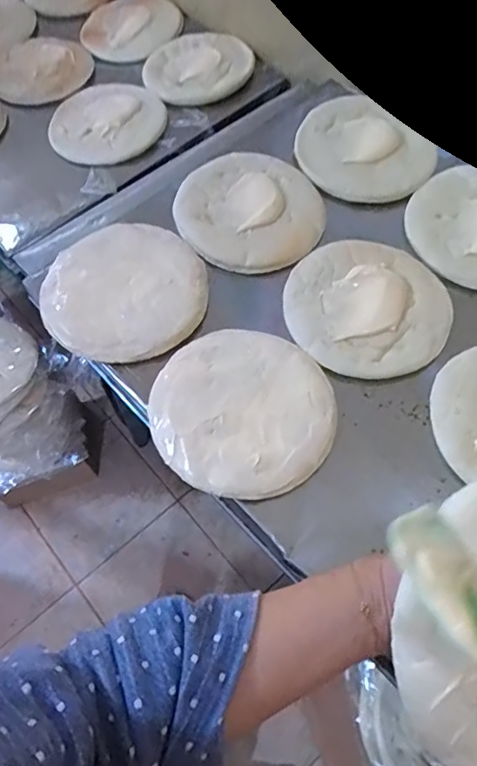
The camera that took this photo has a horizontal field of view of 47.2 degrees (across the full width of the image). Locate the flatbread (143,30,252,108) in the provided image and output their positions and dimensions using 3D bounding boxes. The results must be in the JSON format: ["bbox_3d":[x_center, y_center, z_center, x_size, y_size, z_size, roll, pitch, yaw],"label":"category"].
[{"bbox_3d":[-0.076,-0.592,1.011,0.199,0.017,0.199,0,64,0],"label":"flatbread"}]

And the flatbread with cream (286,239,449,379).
[{"bbox_3d":[0.160,-0.099,0.672,0.189,0.025,0.188,2,64,1],"label":"flatbread with cream"}]

